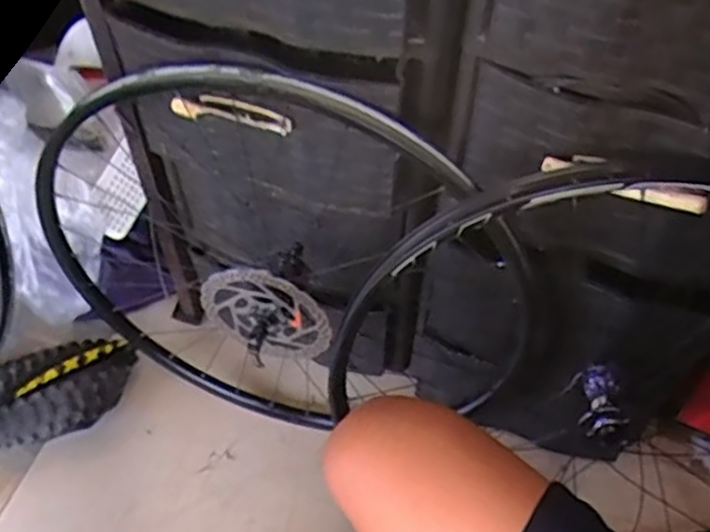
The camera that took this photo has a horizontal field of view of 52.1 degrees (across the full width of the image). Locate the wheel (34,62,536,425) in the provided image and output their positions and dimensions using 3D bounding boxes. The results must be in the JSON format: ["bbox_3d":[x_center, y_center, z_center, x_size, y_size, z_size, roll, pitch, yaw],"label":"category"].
[{"bbox_3d":[-0.103,0.027,0.861,0.583,0.583,0.137,22,57,15],"label":"wheel"}]

